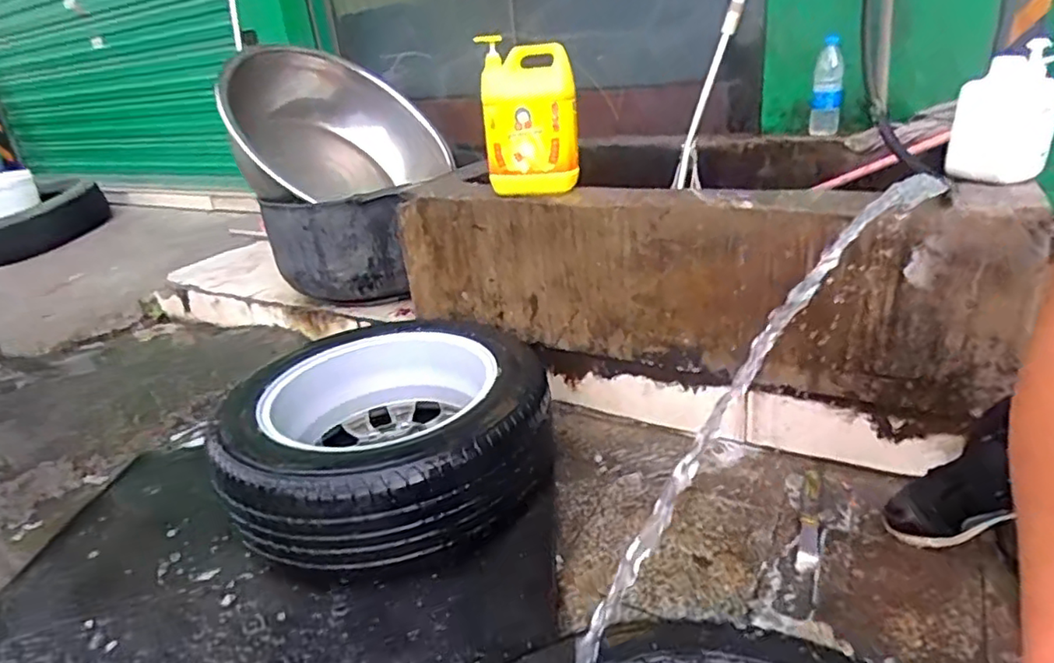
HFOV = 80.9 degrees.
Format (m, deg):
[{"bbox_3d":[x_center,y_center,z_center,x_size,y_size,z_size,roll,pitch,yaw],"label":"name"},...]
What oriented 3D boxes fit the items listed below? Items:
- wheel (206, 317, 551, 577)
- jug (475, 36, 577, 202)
[{"bbox_3d":[-0.274,0.192,1.247,0.578,0.203,0.600,-5,24,2],"label":"wheel"},{"bbox_3d":[0.008,-0.461,1.349,0.204,0.295,0.107,-4,24,3],"label":"jug"}]

